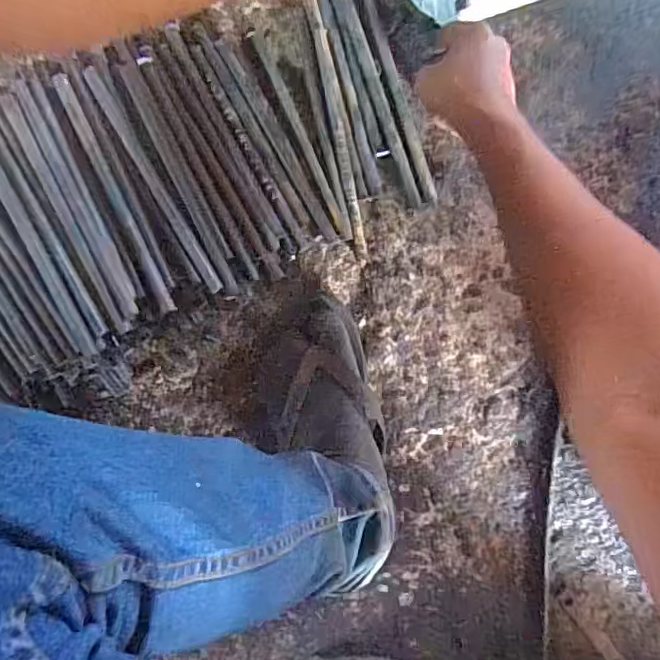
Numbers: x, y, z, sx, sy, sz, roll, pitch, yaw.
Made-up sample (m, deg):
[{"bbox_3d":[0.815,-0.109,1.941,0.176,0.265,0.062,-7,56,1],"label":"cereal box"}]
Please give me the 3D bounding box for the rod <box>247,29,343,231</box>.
[{"bbox_3d":[-0.031,-0.187,0.523,0.012,0.013,0.196,-24,95,3],"label":"rod"}]

